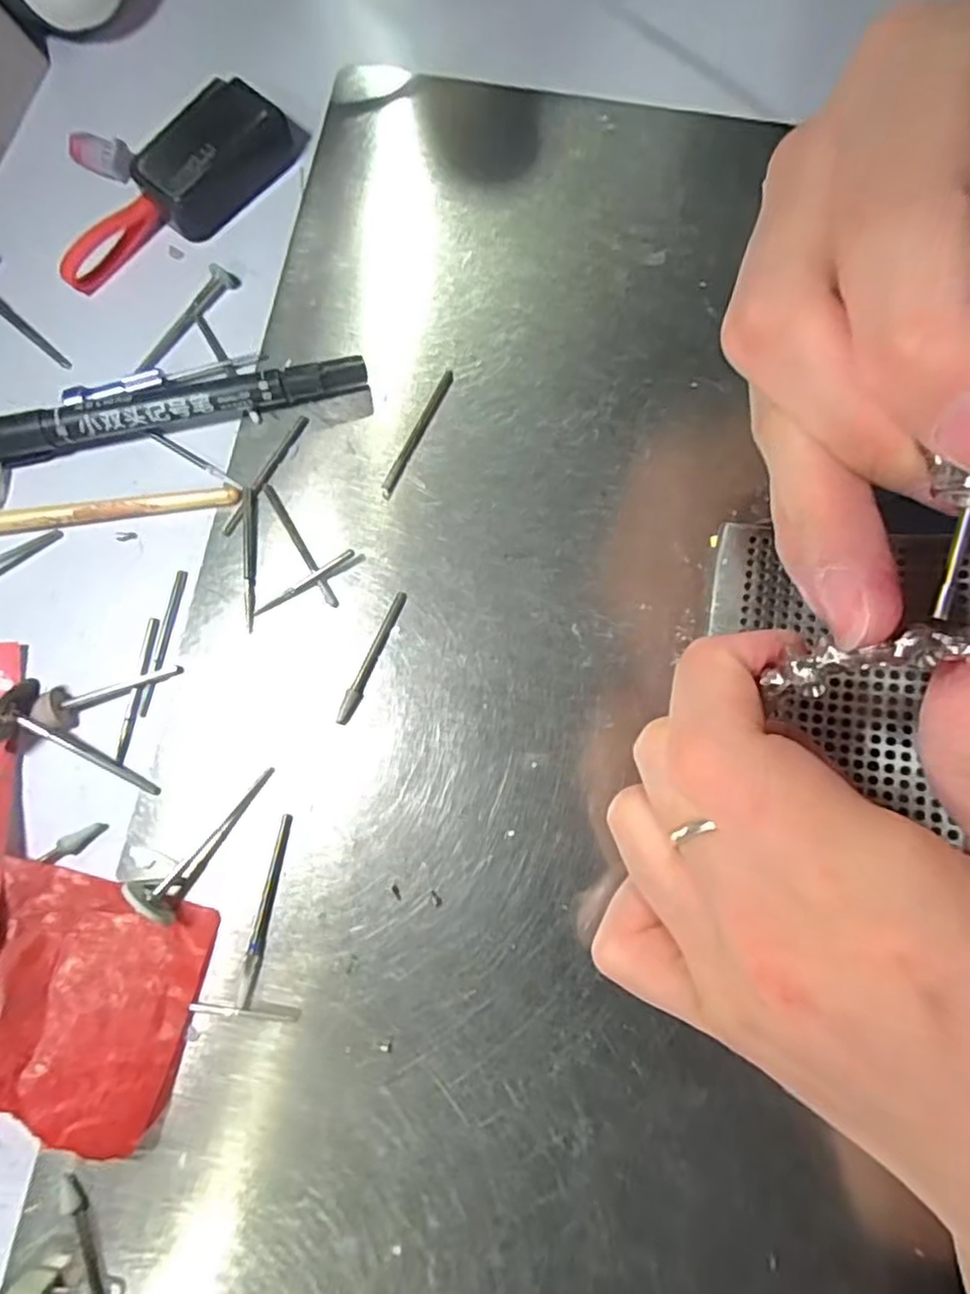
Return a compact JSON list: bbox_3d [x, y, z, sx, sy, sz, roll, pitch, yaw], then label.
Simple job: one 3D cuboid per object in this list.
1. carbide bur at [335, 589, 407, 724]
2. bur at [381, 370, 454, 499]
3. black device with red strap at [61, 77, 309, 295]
[{"bbox_3d":[-0.032,0.003,0.194,0.004,0.006,0.041,22,79,4],"label":"carbide bur"},{"bbox_3d":[-0.021,-0.066,0.208,0.004,0.004,0.045,27,79,5],"label":"bur"},{"bbox_3d":[-0.098,-0.147,0.218,0.027,0.019,0.089,43,81,8],"label":"black device with red strap"}]

